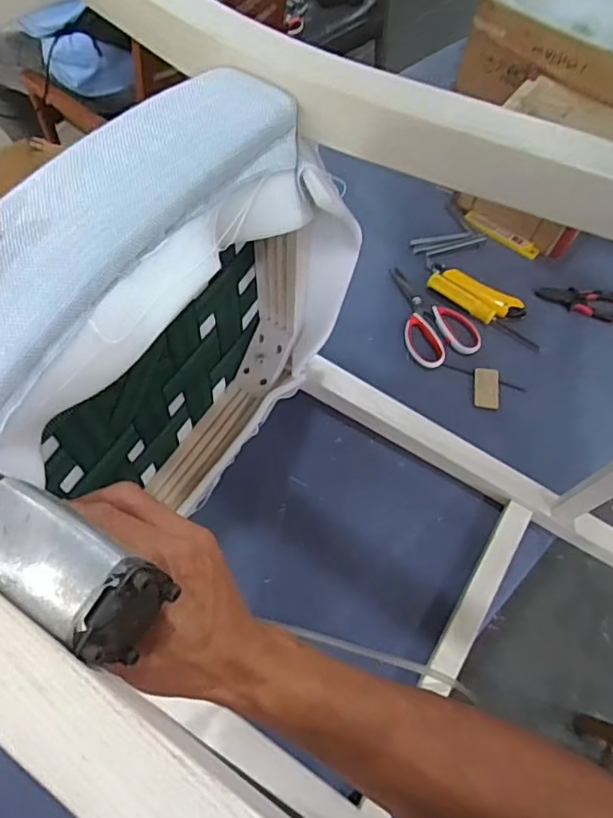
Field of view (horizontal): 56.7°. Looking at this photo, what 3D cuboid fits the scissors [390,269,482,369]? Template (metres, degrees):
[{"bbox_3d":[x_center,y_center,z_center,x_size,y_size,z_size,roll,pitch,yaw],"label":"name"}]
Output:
[{"bbox_3d":[0.180,-0.149,0.867,0.100,0.021,0.182,-20,64,-12],"label":"scissors"}]

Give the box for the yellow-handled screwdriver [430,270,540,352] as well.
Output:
[{"bbox_3d":[0.268,-0.148,0.867,0.191,0.017,0.028,37,67,16],"label":"yellow-handled screwdriver"}]

